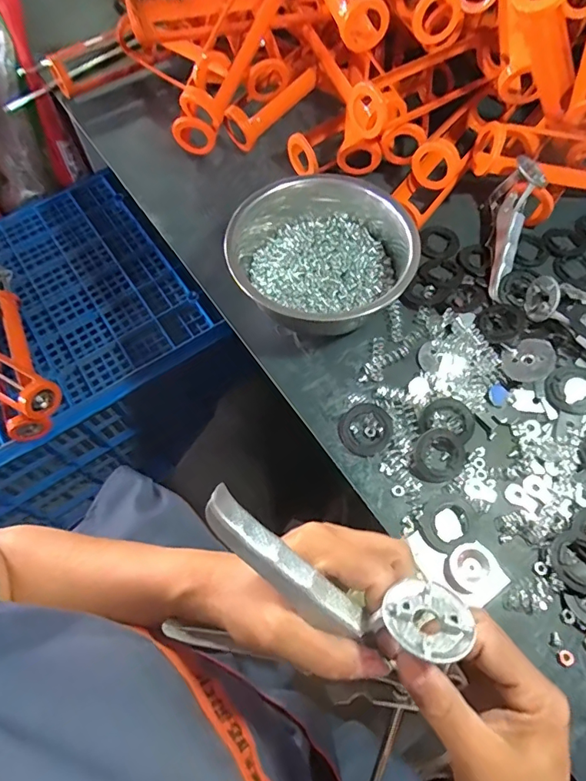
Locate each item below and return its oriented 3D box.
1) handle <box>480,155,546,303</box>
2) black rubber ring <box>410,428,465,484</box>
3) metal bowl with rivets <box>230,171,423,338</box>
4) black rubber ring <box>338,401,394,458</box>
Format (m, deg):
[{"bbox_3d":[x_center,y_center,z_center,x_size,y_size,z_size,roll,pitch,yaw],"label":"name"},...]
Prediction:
[{"bbox_3d":[0.237,-0.170,0.521,0.047,0.057,0.166,14,77,8],"label":"handle"},{"bbox_3d":[0.133,0.060,0.424,0.047,0.011,0.047,13,80,-2],"label":"black rubber ring"},{"bbox_3d":[0.029,-0.132,0.485,0.177,0.080,0.180,-1,63,2],"label":"metal bowl with rivets"},{"bbox_3d":[0.067,0.036,0.436,0.049,0.007,0.049,-4,78,18],"label":"black rubber ring"}]

